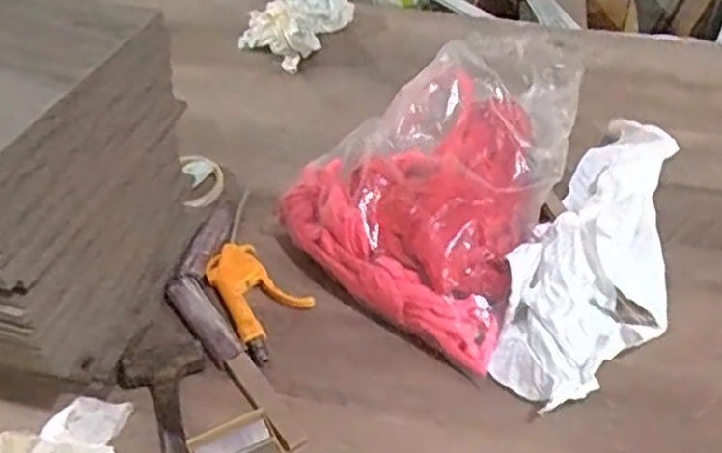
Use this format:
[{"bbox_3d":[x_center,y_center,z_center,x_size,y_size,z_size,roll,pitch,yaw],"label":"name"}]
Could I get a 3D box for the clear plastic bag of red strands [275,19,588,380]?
[{"bbox_3d":[0.093,-0.053,0.759,0.246,0.154,0.313,25,50,24],"label":"clear plastic bag of red strands"}]

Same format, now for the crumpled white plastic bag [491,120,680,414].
[{"bbox_3d":[0.259,0.019,0.749,0.147,0.089,0.392,23,49,23],"label":"crumpled white plastic bag"}]

